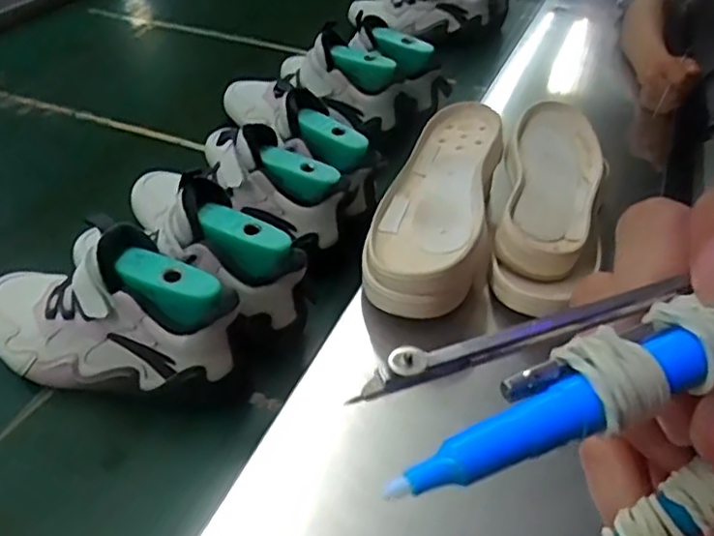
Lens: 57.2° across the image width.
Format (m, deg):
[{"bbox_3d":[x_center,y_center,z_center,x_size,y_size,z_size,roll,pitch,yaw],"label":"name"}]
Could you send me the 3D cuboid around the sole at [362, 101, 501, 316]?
[{"bbox_3d":[0.075,-0.068,0.596,0.097,0.043,0.257,10,52,14],"label":"sole"}]

